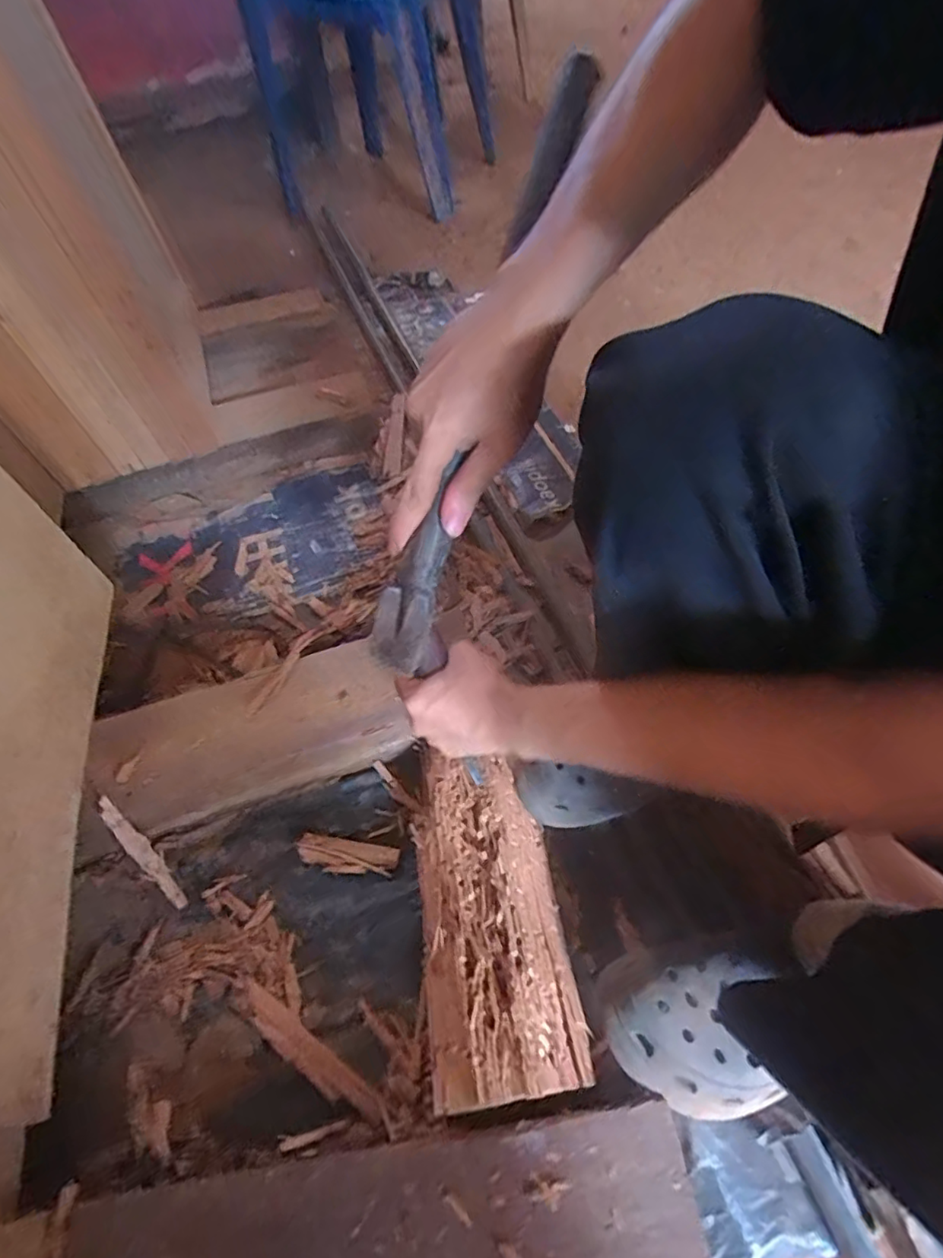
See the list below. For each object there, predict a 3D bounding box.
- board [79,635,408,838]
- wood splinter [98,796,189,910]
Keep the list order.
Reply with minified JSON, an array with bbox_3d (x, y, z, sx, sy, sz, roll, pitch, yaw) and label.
[{"bbox_3d":[-0.223,0.112,0.597,0.307,0.083,0.121,-20,54,-9],"label":"board"},{"bbox_3d":[-0.296,0.202,0.526,0.018,0.010,0.120,-37,100,-23],"label":"wood splinter"}]

